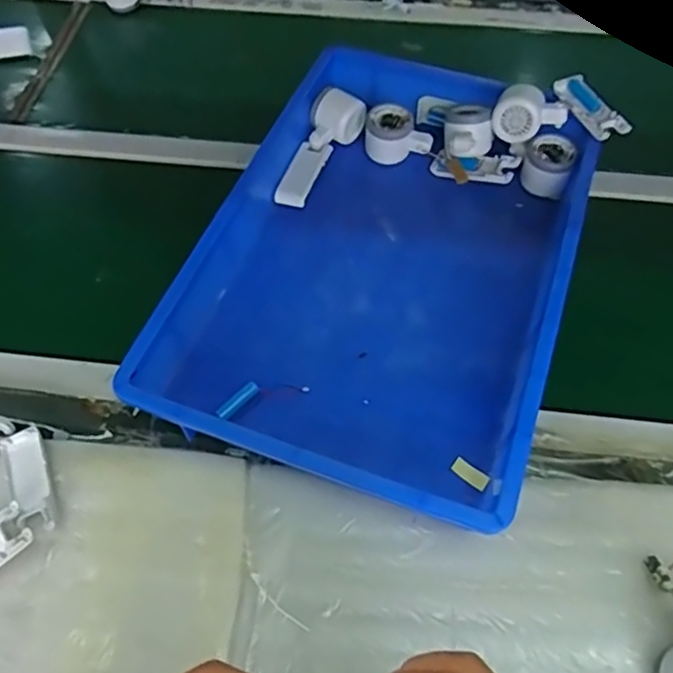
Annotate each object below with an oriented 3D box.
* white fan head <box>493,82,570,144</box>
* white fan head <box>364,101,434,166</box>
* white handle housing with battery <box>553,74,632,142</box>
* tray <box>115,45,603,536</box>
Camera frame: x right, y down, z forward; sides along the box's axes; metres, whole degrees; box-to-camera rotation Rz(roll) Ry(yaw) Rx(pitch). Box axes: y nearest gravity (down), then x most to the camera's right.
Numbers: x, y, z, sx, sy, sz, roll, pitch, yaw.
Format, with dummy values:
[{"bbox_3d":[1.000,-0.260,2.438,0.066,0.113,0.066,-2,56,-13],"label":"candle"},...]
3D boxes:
[{"bbox_3d":[0.229,-0.262,0.741,0.080,0.047,0.055,27,63,16],"label":"white fan head"},{"bbox_3d":[0.077,-0.256,0.783,0.077,0.057,0.056,-7,59,-4],"label":"white fan head"},{"bbox_3d":[0.297,-0.270,0.735,0.045,0.012,0.105,-23,61,-13],"label":"white handle housing with battery"},{"bbox_3d":[0.062,-0.097,0.688,0.362,0.080,0.549,18,61,11],"label":"tray"}]

